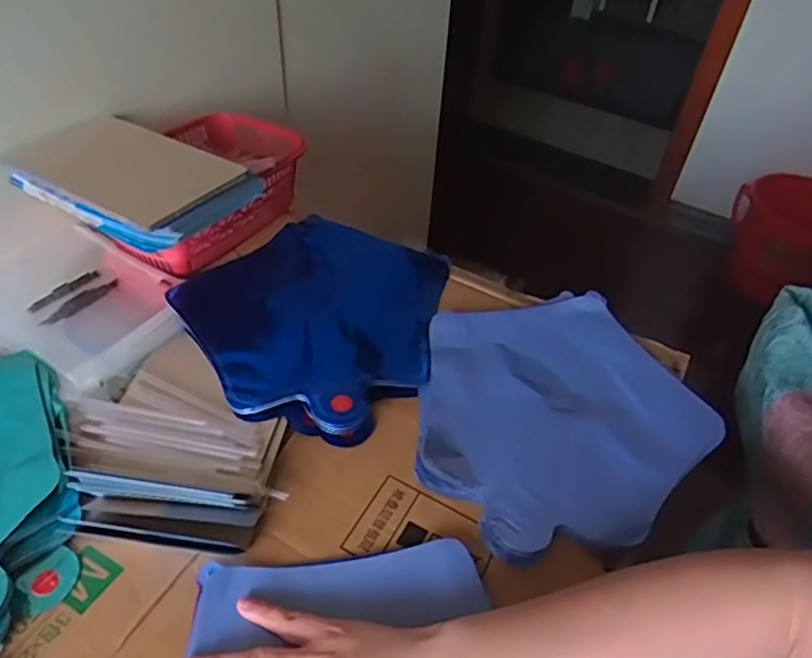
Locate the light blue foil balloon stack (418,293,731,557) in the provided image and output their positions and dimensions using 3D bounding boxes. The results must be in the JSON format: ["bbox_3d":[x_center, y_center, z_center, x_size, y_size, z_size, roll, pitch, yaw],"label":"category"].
[{"bbox_3d":[0.113,0.059,0.490,0.230,0.018,0.215,-25,52,-26],"label":"light blue foil balloon stack"}]

